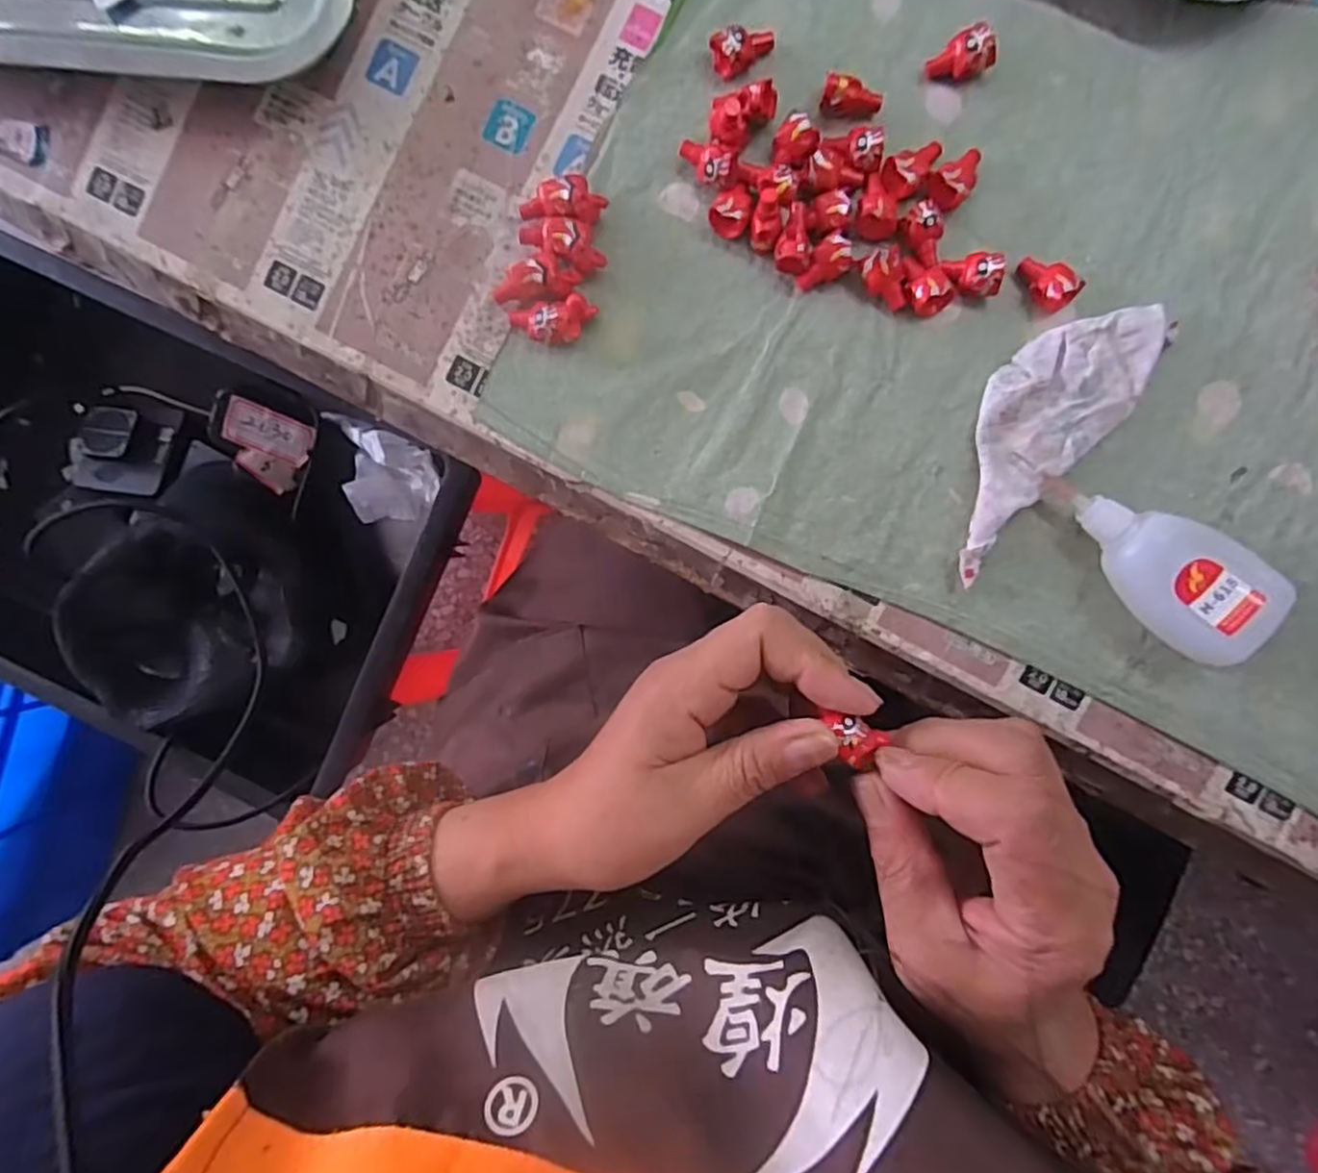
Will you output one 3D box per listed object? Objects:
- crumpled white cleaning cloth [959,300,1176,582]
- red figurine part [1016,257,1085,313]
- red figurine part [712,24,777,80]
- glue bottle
[{"bbox_3d":[0.156,-0.066,0.295,0.048,0.013,0.123,41,96,2],"label":"crumpled white cleaning cloth"},{"bbox_3d":[0.160,-0.127,0.292,0.016,0.015,0.025,-45,88,6],"label":"red figurine part"},{"bbox_3d":[0.036,-0.225,0.297,0.026,0.011,0.014,-9,92,6],"label":"red figurine part"},{"bbox_3d":[0.198,-0.012,0.285,0.094,0.029,0.042,40,96,2],"label":"glue bottle"}]

